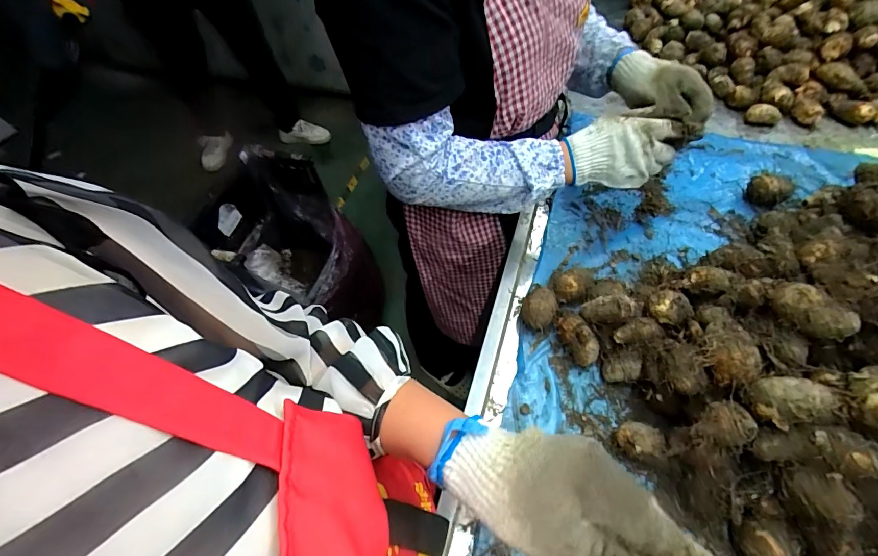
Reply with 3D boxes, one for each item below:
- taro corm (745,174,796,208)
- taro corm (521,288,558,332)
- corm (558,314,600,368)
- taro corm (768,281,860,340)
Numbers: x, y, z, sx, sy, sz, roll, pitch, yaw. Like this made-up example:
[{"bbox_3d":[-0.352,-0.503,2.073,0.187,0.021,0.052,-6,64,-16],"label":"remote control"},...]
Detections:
[{"bbox_3d":[0.510,-0.135,0.625,0.051,0.041,0.057,-40,63,-20],"label":"taro corm"},{"bbox_3d":[0.132,0.042,0.533,0.044,0.039,0.057,20,61,16],"label":"taro corm"},{"bbox_3d":[0.175,0.073,0.504,0.033,0.033,0.064,-23,58,-10],"label":"corm"},{"bbox_3d":[0.322,0.028,0.349,0.029,0.028,0.058,-25,59,-11],"label":"taro corm"}]

